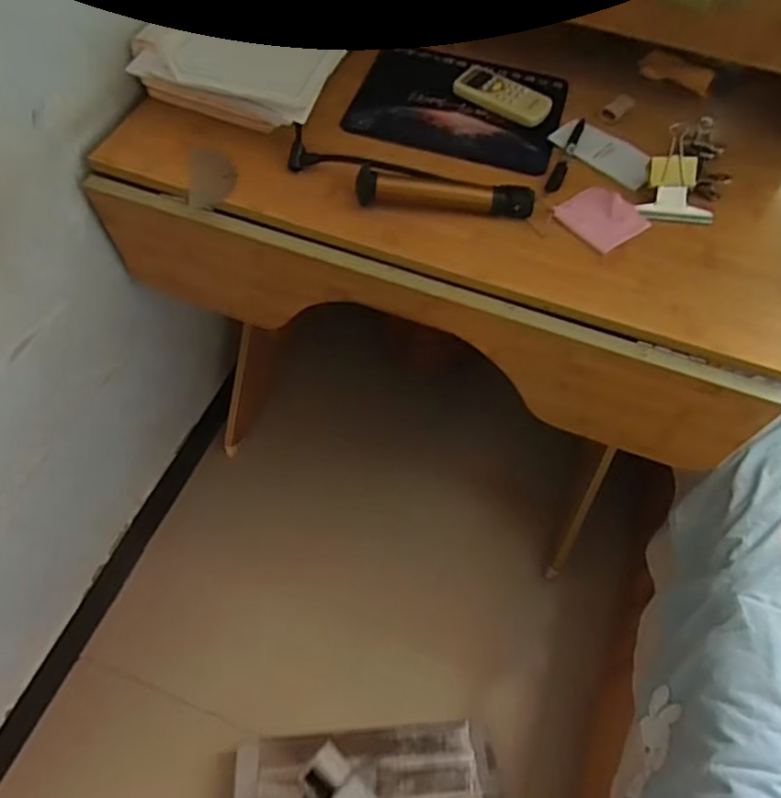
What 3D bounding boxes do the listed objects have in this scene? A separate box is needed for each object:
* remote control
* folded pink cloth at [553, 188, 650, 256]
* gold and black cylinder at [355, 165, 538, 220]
[{"bbox_3d":[0.140,-0.381,0.819,0.123,0.027,0.047,29,60,14],"label":"remote control"},{"bbox_3d":[0.236,-0.203,0.724,0.088,0.005,0.084,-30,64,-22],"label":"folded pink cloth"},{"bbox_3d":[0.059,-0.222,0.708,0.190,0.030,0.027,7,57,0],"label":"gold and black cylinder"}]

